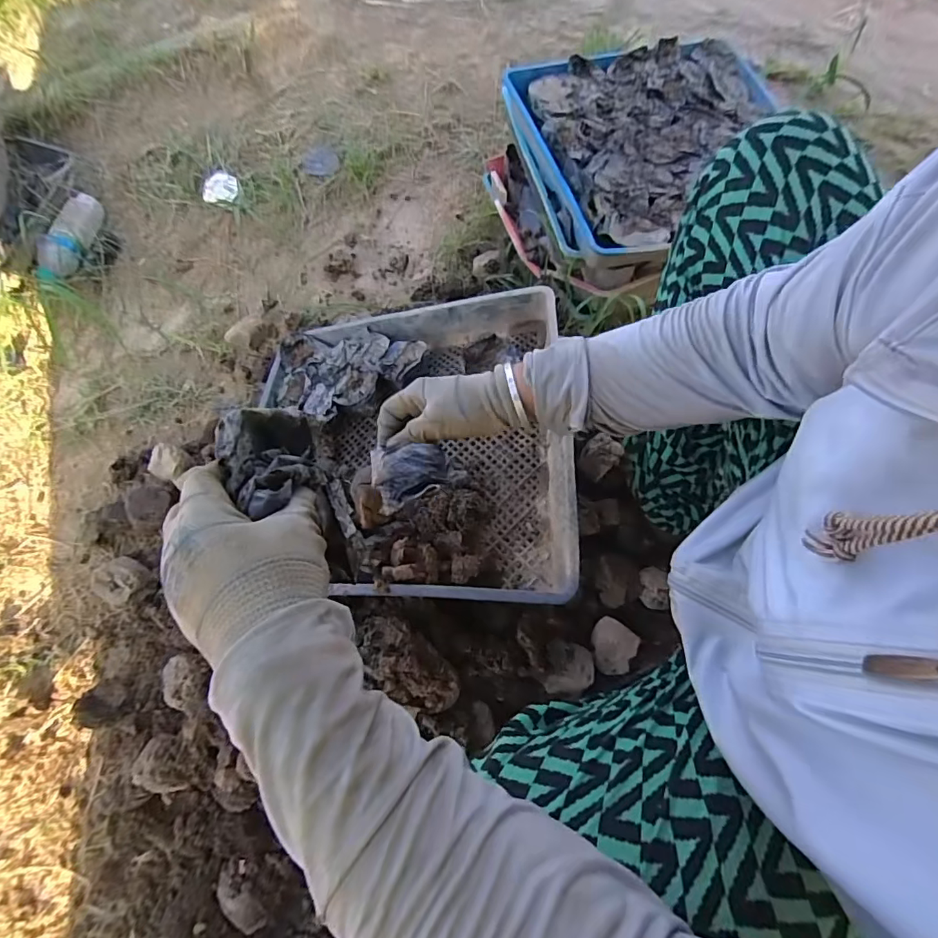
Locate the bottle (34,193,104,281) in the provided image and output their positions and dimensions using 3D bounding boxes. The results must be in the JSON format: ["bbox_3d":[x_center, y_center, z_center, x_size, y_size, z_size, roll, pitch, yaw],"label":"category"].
[{"bbox_3d":[-0.816,-0.482,1.016,0.062,0.058,0.249,-3,60,1],"label":"bottle"}]

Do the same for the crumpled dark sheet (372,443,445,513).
[{"bbox_3d":[-0.051,0.002,0.420,0.063,0.018,0.063,-8,63,-3],"label":"crumpled dark sheet"}]

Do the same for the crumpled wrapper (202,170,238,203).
[{"bbox_3d":[-0.548,-0.620,1.085,0.076,0.011,0.116,-17,61,-7],"label":"crumpled wrapper"}]

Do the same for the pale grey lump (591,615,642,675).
[{"bbox_3d":[0.175,0.217,0.601,0.053,0.033,0.056,24,64,16],"label":"pale grey lump"}]

